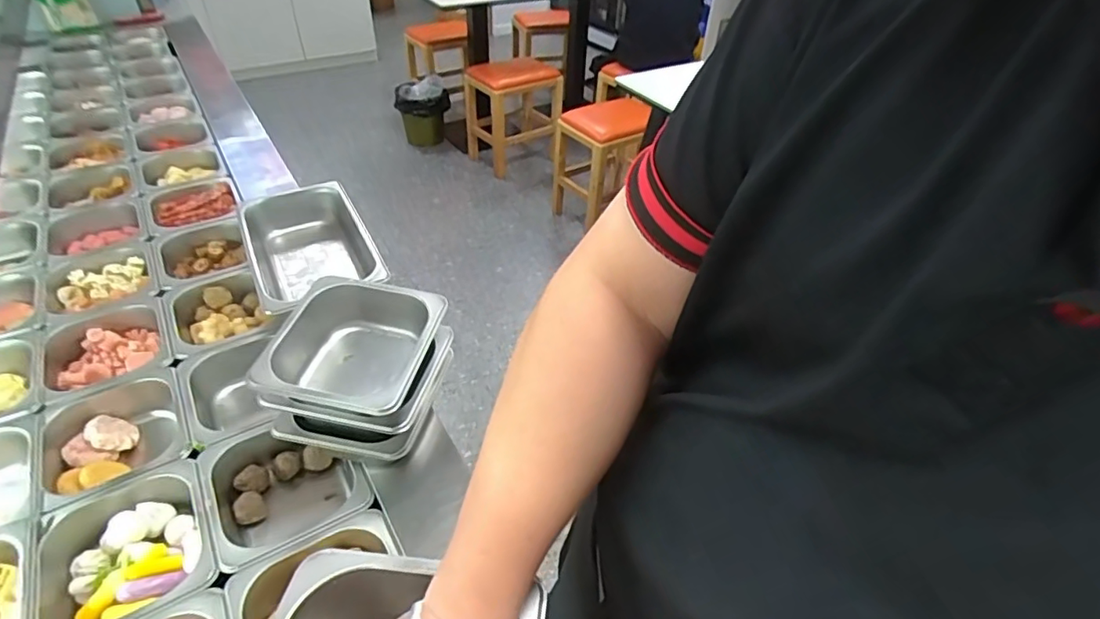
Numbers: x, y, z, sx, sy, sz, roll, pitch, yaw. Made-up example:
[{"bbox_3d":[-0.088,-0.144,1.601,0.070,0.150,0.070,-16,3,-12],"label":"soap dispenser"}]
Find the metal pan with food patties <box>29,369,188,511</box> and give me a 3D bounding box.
[{"bbox_3d":[-0.549,0.186,0.740,0.159,0.101,0.176,-21,48,-24],"label":"metal pan with food patties"}]

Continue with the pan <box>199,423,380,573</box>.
[{"bbox_3d":[-0.313,0.220,0.692,0.159,0.083,0.174,-22,48,-25],"label":"pan"}]

